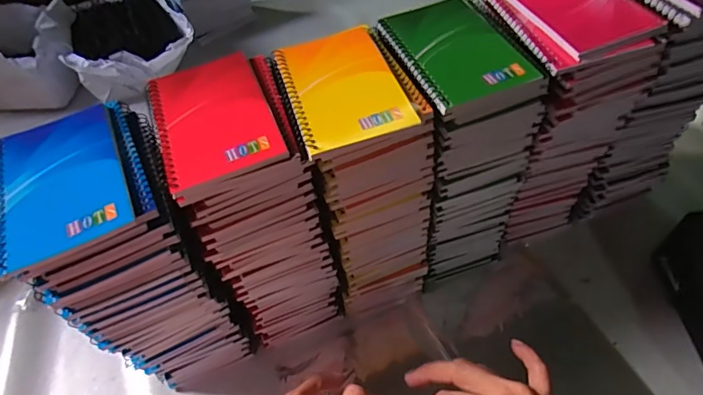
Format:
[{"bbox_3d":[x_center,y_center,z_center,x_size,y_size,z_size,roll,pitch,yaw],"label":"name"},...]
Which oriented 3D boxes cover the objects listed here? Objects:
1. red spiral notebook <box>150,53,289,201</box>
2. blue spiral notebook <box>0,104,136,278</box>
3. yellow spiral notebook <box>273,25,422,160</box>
[{"bbox_3d":[-0.104,-0.062,0.339,0.081,0.007,0.126,-22,55,-10],"label":"red spiral notebook"},{"bbox_3d":[-0.202,-0.011,0.311,0.088,0.011,0.121,-26,55,-13],"label":"blue spiral notebook"},{"bbox_3d":[-0.009,-0.091,0.353,0.082,0.008,0.133,-16,54,-6],"label":"yellow spiral notebook"}]

